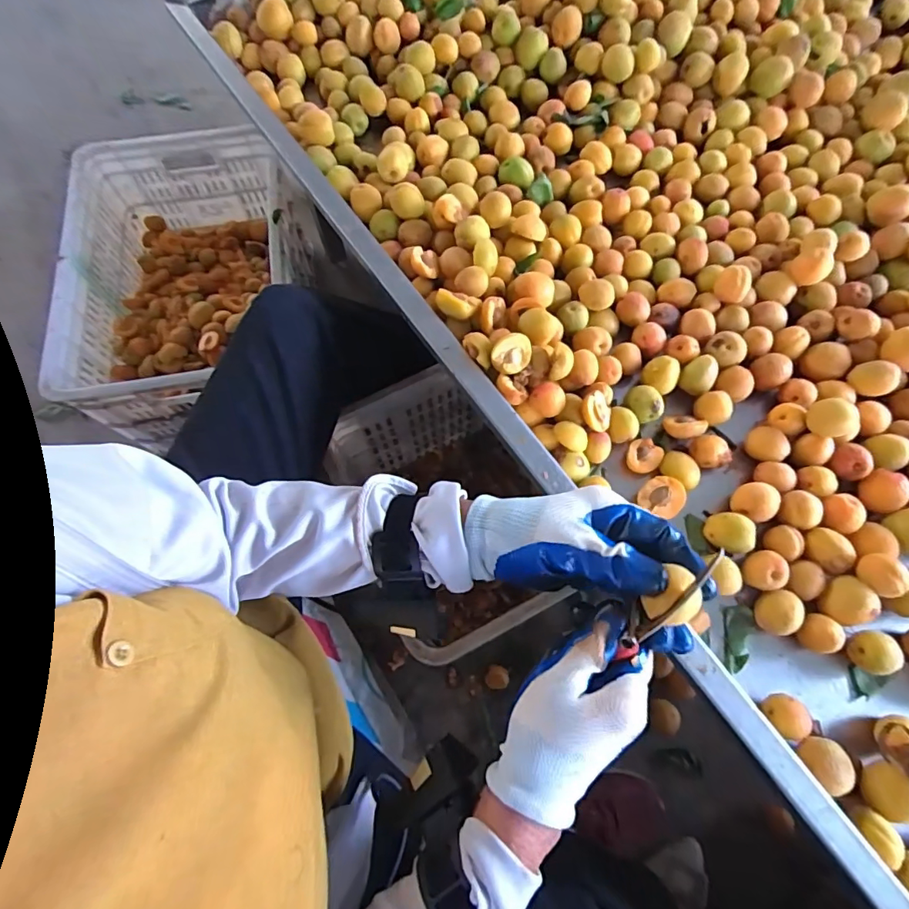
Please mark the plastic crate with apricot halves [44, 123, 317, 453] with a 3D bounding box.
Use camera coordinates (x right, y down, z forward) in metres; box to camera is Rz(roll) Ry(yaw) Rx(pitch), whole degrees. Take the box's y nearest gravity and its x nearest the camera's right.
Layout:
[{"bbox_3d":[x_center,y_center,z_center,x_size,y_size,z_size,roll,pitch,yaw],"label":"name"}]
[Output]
[{"bbox_3d":[-0.466,-0.314,0.889,0.358,0.191,0.518,-8,69,-3],"label":"plastic crate with apricot halves"}]

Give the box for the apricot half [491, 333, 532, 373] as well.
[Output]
[{"bbox_3d":[0.058,-0.102,0.494,0.041,0.014,0.036,-32,112,-7],"label":"apricot half"}]

